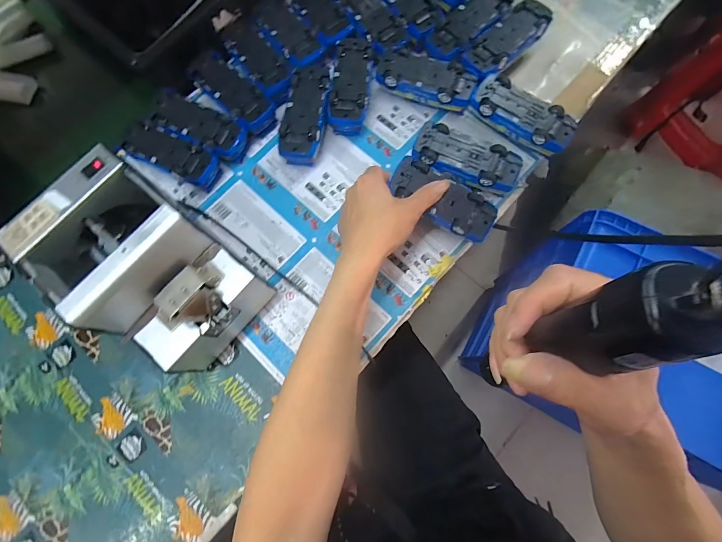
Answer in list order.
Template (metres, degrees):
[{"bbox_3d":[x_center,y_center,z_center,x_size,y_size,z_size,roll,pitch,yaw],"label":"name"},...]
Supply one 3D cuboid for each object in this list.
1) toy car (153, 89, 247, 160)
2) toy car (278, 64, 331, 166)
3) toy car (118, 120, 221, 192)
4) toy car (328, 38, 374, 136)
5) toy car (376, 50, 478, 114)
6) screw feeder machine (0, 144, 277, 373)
[{"bbox_3d":[-0.215,-0.188,0.452,0.126,0.044,0.053,23,78,9],"label":"toy car"},{"bbox_3d":[-0.072,-0.204,0.447,0.054,0.034,0.135,7,76,5],"label":"toy car"},{"bbox_3d":[-0.248,-0.147,0.446,0.122,0.043,0.053,23,78,9],"label":"toy car"},{"bbox_3d":[-0.014,-0.249,0.455,0.060,0.035,0.134,0,76,3],"label":"toy car"},{"bbox_3d":[0.085,-0.252,0.449,0.127,0.037,0.059,18,76,9],"label":"toy car"},{"bbox_3d":[-0.212,0.006,0.350,0.178,0.150,0.135,38,81,11],"label":"screw feeder machine"}]

